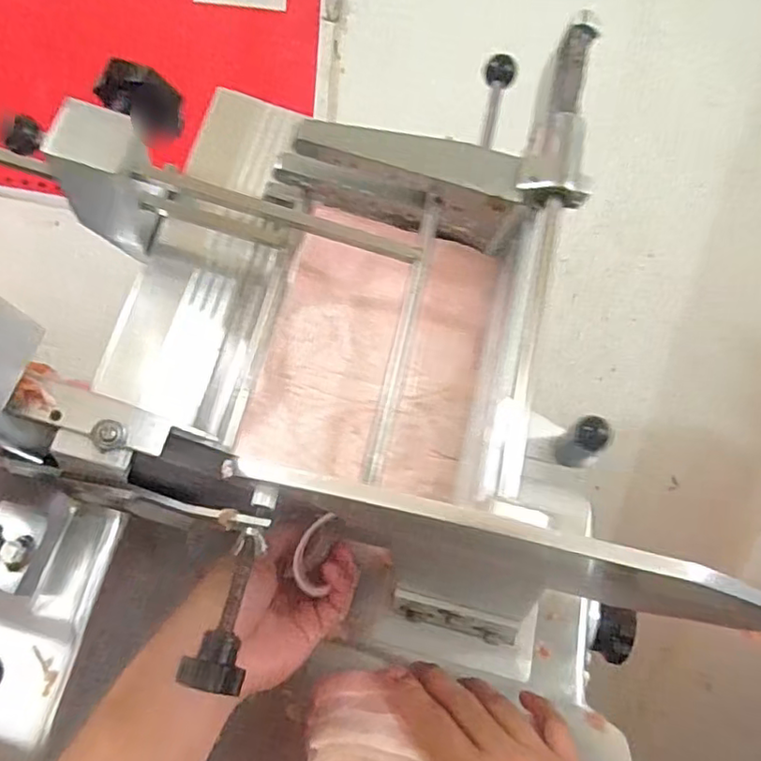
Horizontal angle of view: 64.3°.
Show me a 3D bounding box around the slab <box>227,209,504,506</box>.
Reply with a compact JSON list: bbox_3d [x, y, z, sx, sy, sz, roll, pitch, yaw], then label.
[{"bbox_3d":[-0.002,-0.026,0.479,0.163,0.028,0.216,14,69,-1],"label":"slab"}]

